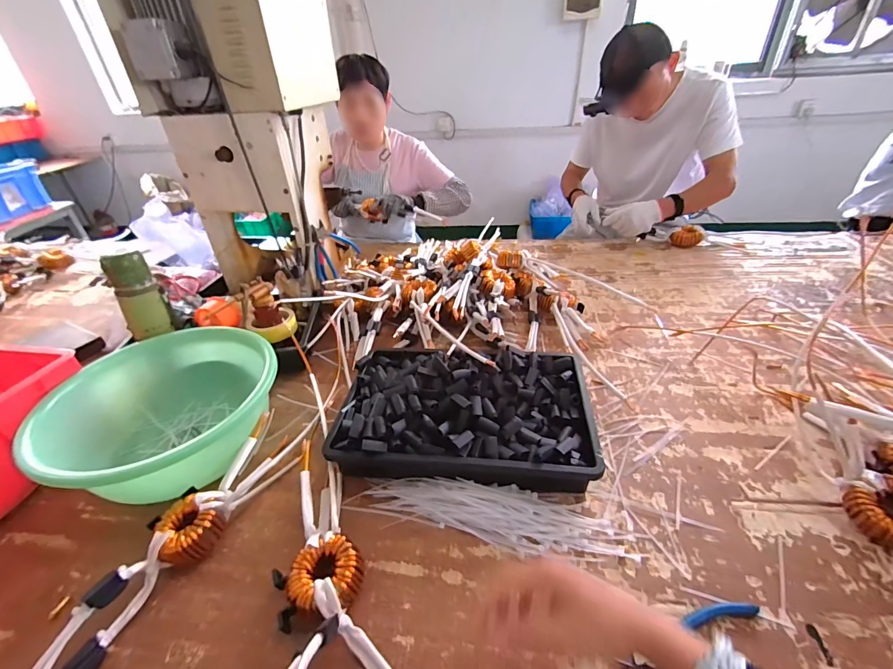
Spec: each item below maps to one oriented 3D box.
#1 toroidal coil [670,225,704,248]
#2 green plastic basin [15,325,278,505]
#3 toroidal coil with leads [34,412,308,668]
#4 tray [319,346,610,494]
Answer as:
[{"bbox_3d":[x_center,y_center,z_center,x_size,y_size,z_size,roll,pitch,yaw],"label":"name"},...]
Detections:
[{"bbox_3d":[0.685,-0.282,1.134,0.068,0.039,0.068,-3,34,2],"label":"toroidal coil"},{"bbox_3d":[-0.417,0.119,0.598,0.311,0.122,0.285,-3,34,2],"label":"green plastic basin"},{"bbox_3d":[-0.344,0.285,0.431,0.084,0.059,0.520,12,37,22],"label":"toroidal coil with leads"},{"bbox_3d":[0.026,0.106,0.600,0.362,0.073,0.241,1,35,7],"label":"tray"}]

